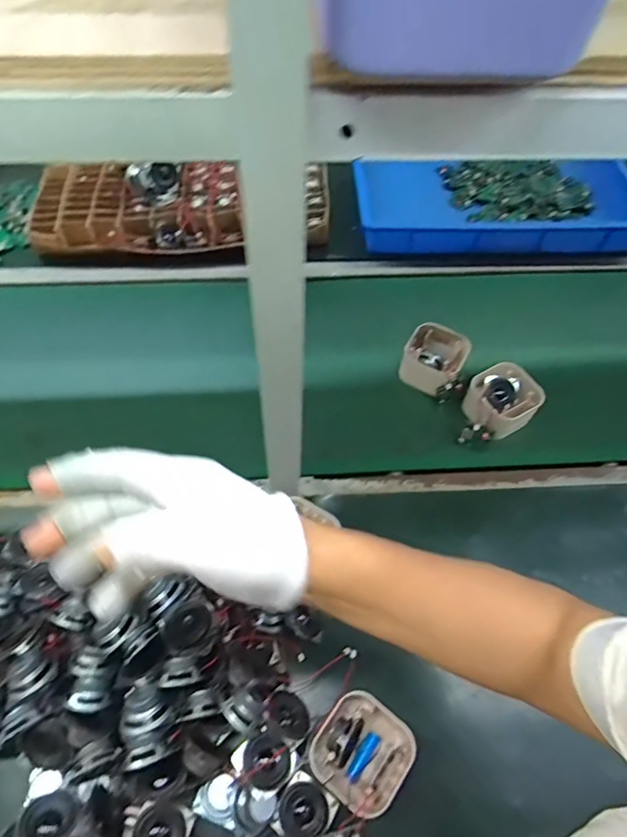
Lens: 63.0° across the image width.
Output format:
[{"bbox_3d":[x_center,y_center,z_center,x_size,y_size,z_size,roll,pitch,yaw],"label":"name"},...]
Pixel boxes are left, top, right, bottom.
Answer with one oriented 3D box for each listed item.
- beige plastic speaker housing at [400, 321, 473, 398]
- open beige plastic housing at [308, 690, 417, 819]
[{"bbox_3d":[0.191,-0.096,0.808,0.088,0.055,0.094,26,60,14],"label":"beige plastic speaker housing"},{"bbox_3d":[0.049,0.352,0.541,0.095,0.065,0.090,35,63,19],"label":"open beige plastic housing"}]

